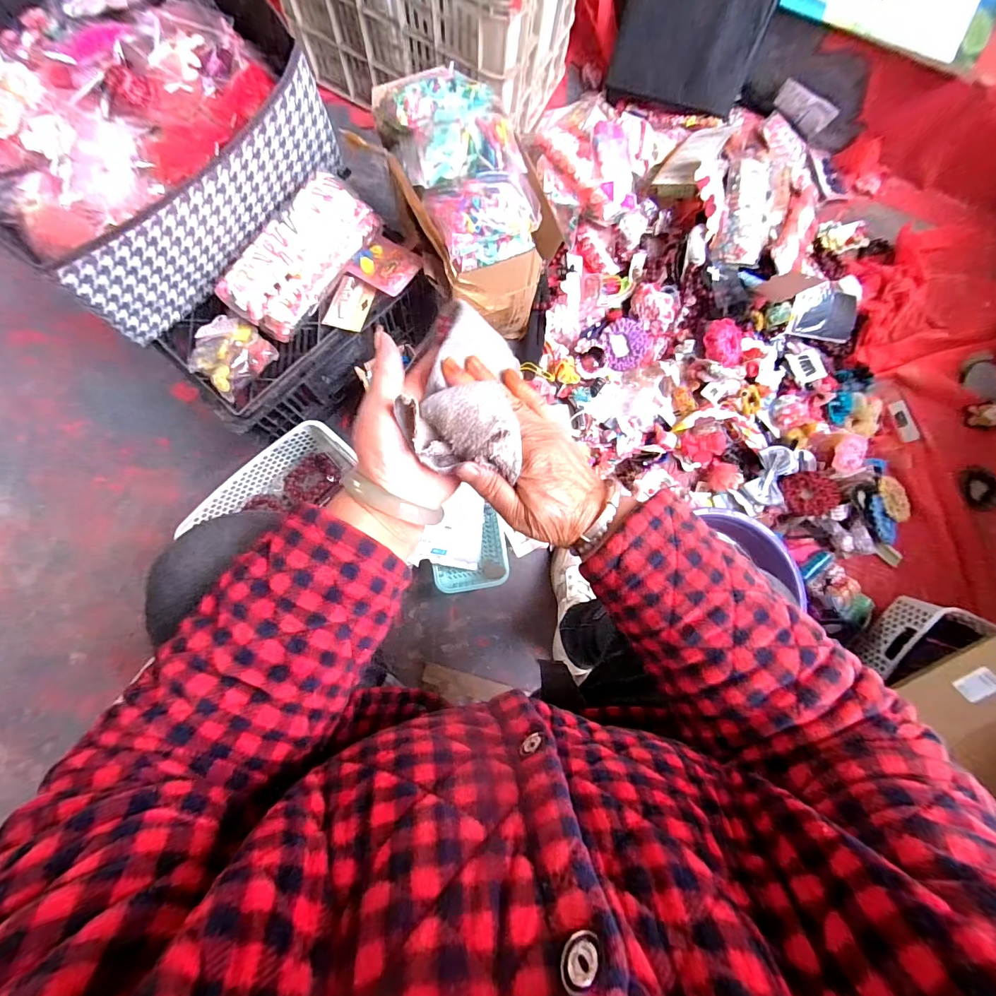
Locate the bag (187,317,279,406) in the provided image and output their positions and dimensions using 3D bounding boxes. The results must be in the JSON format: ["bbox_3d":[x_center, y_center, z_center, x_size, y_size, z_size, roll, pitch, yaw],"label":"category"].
[{"bbox_3d":[-0.371,-0.201,0.580,0.102,0.030,0.094,43,81,2],"label":"bag"}]

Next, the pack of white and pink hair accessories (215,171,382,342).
[{"bbox_3d":[-0.271,-0.332,0.589,0.096,0.071,0.234,38,81,1],"label":"pack of white and pink hair accessories"}]

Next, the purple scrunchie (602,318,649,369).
[{"bbox_3d":[0.251,-0.306,0.844,0.090,0.028,0.088,0,86,-2],"label":"purple scrunchie"}]

